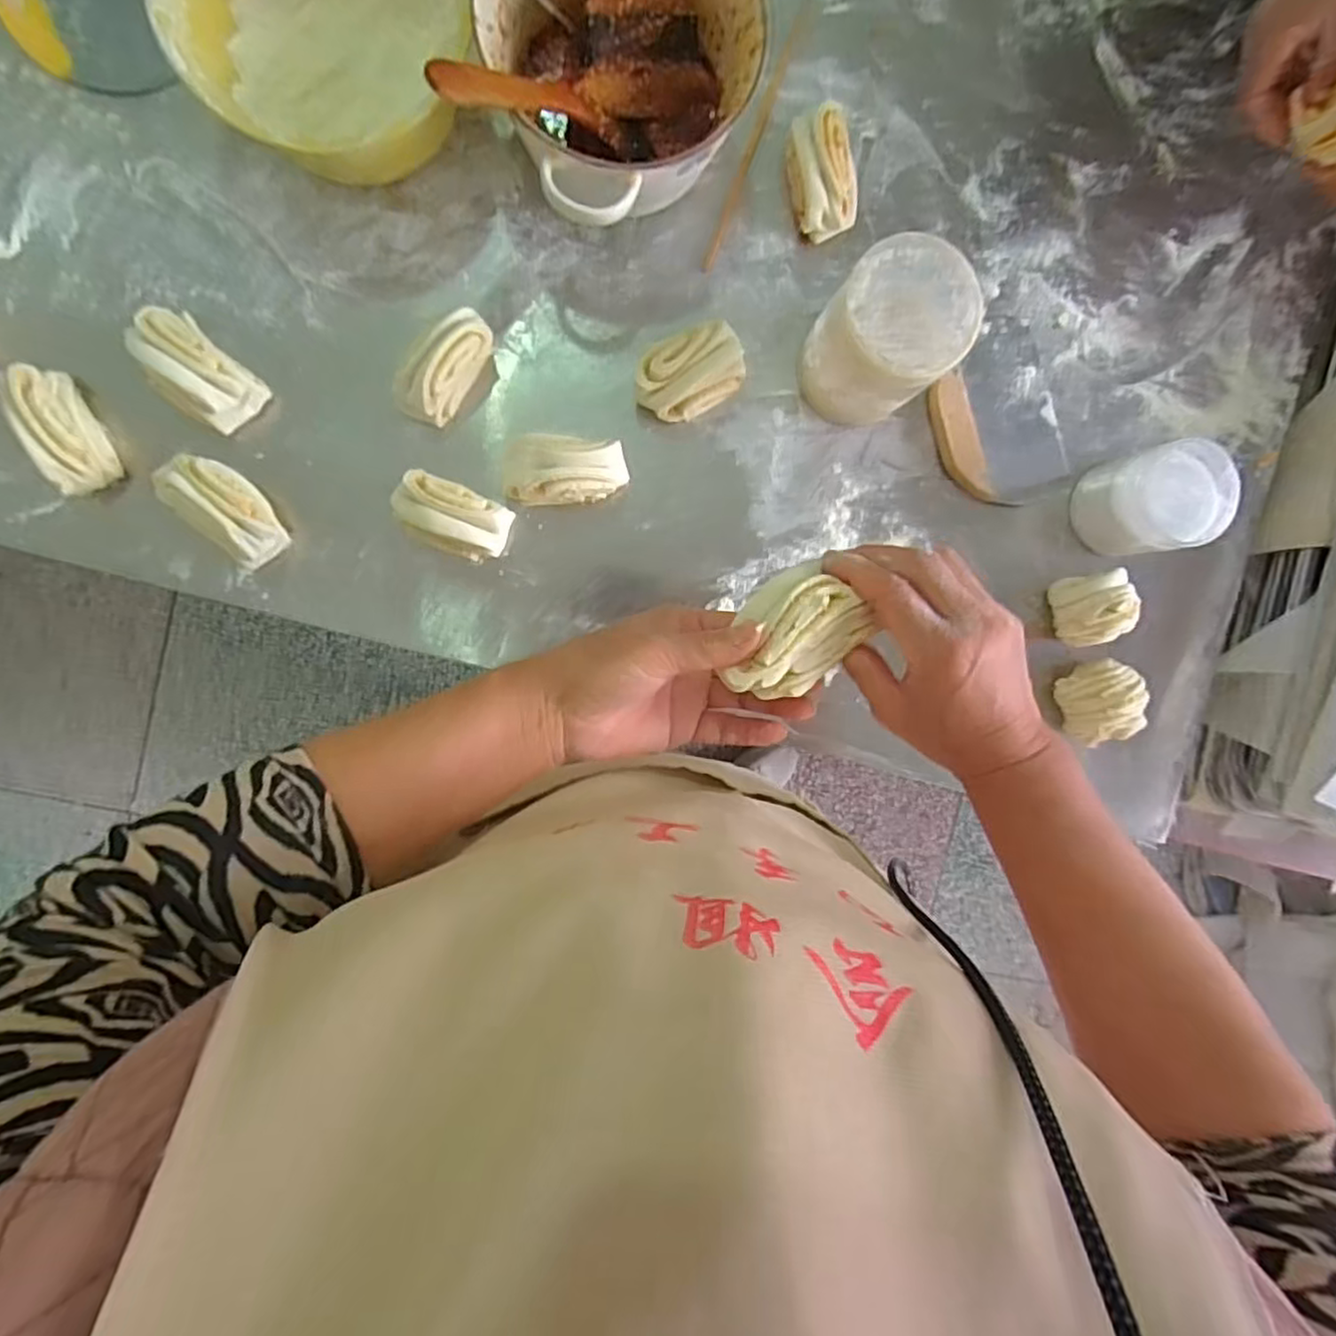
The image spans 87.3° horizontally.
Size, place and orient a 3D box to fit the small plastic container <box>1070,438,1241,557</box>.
[{"bbox_3d":[0.403,-0.140,0.589,0.081,0.086,0.081,0,94,-5],"label":"small plastic container"}]

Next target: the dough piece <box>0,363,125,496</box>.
[{"bbox_3d":[-0.459,-0.178,0.527,0.046,0.049,0.090,-23,95,-3],"label":"dough piece"}]

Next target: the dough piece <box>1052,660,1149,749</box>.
[{"bbox_3d":[0.378,0.031,0.615,0.061,0.056,0.069,-18,95,-4],"label":"dough piece"}]

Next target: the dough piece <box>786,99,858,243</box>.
[{"bbox_3d":[0.125,-0.400,0.568,0.050,0.044,0.091,-15,95,-4],"label":"dough piece"}]

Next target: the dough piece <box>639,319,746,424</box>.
[{"bbox_3d":[0.018,-0.236,0.566,0.087,0.045,0.054,-28,96,-3],"label":"dough piece"}]

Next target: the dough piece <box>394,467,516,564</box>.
[{"bbox_3d":[-0.170,-0.118,0.556,0.088,0.043,0.050,20,92,-6],"label":"dough piece"}]

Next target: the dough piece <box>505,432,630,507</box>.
[{"bbox_3d":[-0.081,-0.155,0.558,0.093,0.047,0.052,3,93,-5],"label":"dough piece"}]

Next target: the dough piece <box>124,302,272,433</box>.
[{"bbox_3d":[-0.363,-0.228,0.534,0.093,0.045,0.058,44,89,-6],"label":"dough piece"}]

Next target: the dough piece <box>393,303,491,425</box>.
[{"bbox_3d":[-0.172,-0.234,0.545,0.038,0.052,0.090,36,90,-6],"label":"dough piece"}]

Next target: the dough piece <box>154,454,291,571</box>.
[{"bbox_3d":[-0.346,-0.124,0.543,0.097,0.045,0.055,43,89,-6],"label":"dough piece"}]

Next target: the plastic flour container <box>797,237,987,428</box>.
[{"bbox_3d":[0.162,-0.247,0.534,0.091,0.122,0.092,0,94,-5],"label":"plastic flour container"}]

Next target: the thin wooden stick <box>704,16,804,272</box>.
[{"bbox_3d":[0.071,-0.434,0.578,0.011,0.007,0.214,20,92,-6],"label":"thin wooden stick"}]

